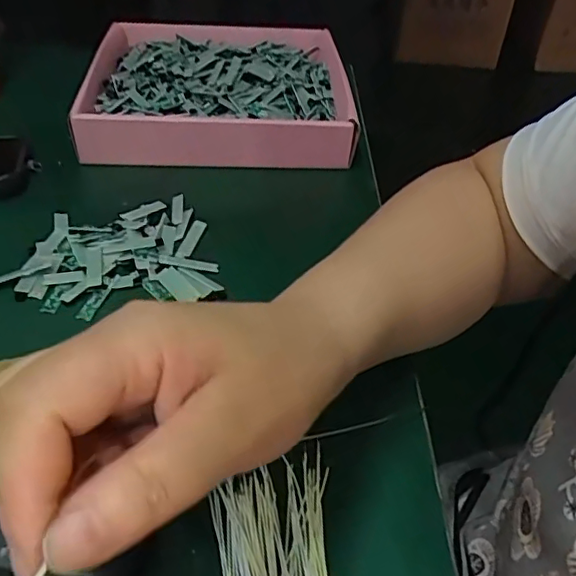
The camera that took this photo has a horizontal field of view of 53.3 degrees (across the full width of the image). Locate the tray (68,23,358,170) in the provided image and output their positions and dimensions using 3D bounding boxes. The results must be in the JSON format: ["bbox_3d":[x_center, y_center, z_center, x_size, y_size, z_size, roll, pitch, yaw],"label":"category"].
[{"bbox_3d":[-0.061,-0.186,0.520,0.222,0.035,0.243,1,40,-4],"label":"tray"}]

